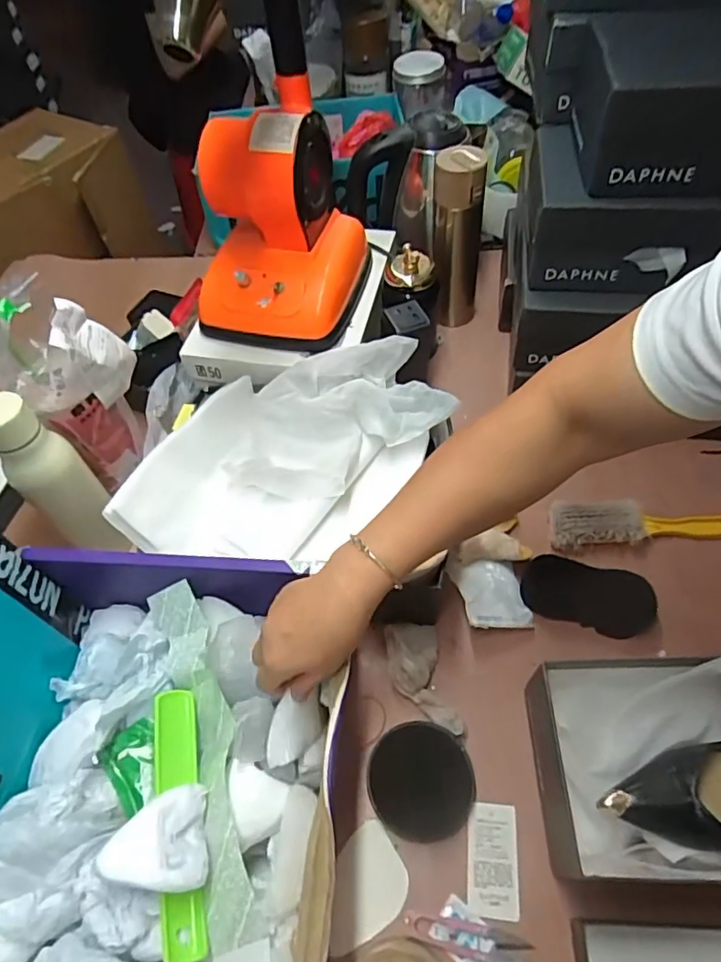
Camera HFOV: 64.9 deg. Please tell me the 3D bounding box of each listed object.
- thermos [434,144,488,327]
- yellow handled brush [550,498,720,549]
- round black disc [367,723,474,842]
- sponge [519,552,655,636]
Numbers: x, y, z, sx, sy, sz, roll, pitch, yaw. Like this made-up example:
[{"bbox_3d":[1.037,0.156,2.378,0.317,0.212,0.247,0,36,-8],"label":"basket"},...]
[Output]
[{"bbox_3d":[0.135,-0.333,0.792,0.066,0.235,0.077,4,56,6],"label":"thermos"},{"bbox_3d":[0.334,0.044,0.643,0.235,0.031,0.048,-4,56,1],"label":"yellow handled brush"},{"bbox_3d":[0.054,0.271,0.513,0.091,0.032,0.090,-2,56,3],"label":"round black disc"},{"bbox_3d":[0.242,0.123,0.606,0.135,0.031,0.063,12,58,12],"label":"sponge"}]

